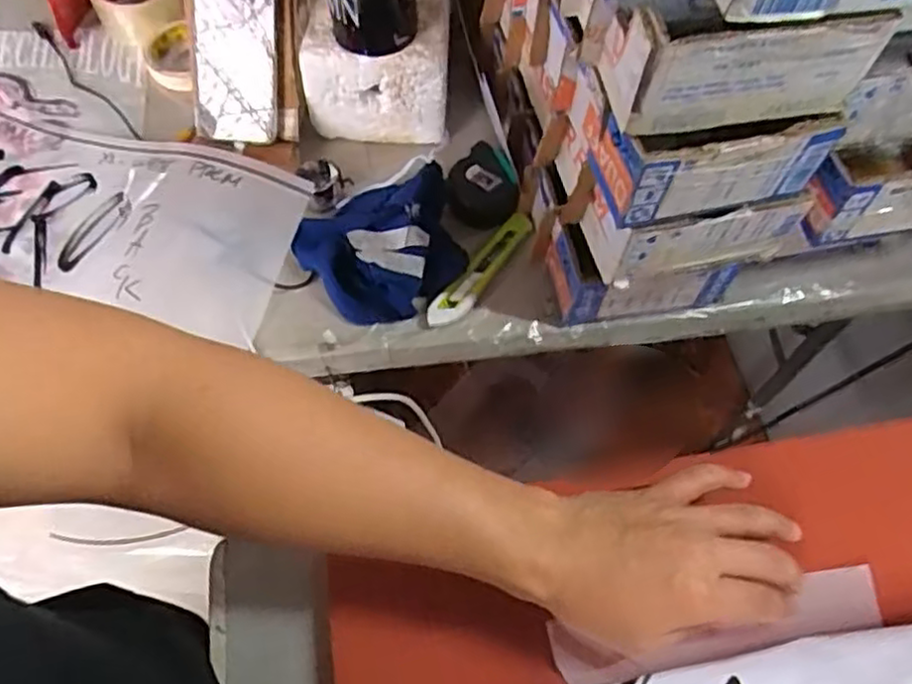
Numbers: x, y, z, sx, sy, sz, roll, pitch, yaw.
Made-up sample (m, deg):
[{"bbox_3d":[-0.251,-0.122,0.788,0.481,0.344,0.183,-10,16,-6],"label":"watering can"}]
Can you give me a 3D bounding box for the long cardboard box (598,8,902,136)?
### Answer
[{"bbox_3d":[0.174,-0.182,0.439,0.146,0.074,0.064,-9,62,-7],"label":"long cardboard box"}]

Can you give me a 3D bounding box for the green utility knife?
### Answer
[{"bbox_3d":[0.026,-0.071,0.678,0.028,0.023,0.157,31,65,14],"label":"green utility knife"}]

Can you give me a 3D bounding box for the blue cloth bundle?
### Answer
[{"bbox_3d":[-0.072,-0.087,0.668,0.152,0.072,0.138,-14,63,-10],"label":"blue cloth bundle"}]

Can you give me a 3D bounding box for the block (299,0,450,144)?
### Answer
[{"bbox_3d":[-0.081,-0.299,0.739,0.150,0.119,0.135,-2,62,-3],"label":"block"}]

